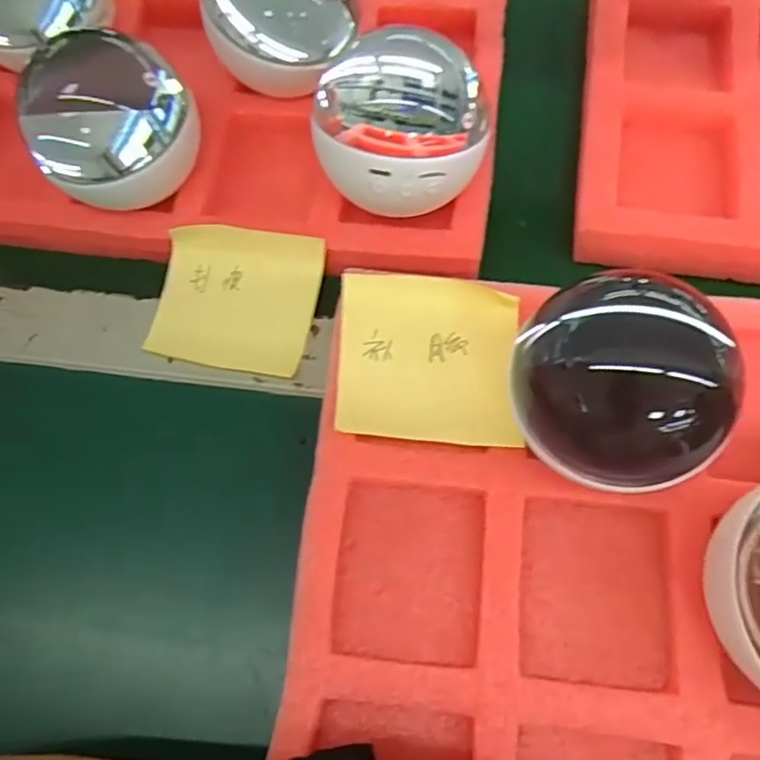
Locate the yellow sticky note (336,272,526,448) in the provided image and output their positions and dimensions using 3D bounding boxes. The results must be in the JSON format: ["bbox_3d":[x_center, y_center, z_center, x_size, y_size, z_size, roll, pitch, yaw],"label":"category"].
[{"bbox_3d":[0.020,-0.010,0.264,0.073,0.004,0.071,1,76,0],"label":"yellow sticky note"}]

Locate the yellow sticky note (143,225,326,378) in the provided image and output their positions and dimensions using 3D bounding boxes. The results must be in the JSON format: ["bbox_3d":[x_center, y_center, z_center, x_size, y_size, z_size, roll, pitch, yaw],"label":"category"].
[{"bbox_3d":[-0.067,-0.039,0.296,0.074,0.013,0.065,11,70,7],"label":"yellow sticky note"}]

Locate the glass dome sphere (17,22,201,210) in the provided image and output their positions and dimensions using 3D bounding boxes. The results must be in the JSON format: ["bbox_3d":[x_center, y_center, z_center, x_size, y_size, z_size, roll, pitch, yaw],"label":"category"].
[{"bbox_3d":[-0.123,-0.119,0.293,0.076,0.065,0.076,11,70,7],"label":"glass dome sphere"}]

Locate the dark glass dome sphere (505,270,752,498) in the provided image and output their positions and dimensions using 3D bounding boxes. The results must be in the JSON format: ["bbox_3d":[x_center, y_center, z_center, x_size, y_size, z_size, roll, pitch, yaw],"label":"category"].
[{"bbox_3d":[0.084,0.009,0.223,0.076,0.060,0.058,13,70,7],"label":"dark glass dome sphere"}]

